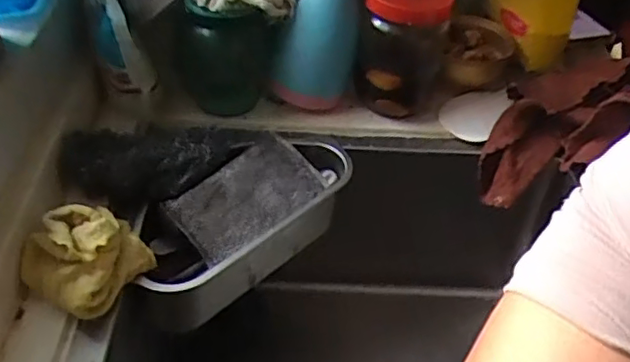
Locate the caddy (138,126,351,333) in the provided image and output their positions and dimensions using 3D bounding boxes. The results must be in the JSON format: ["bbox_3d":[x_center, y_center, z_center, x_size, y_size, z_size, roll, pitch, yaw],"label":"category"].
[{"bbox_3d":[-0.064,0.035,0.567,0.098,0.083,0.230,34,50,27],"label":"caddy"}]

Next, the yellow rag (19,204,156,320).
[{"bbox_3d":[-0.163,0.050,0.455,0.071,0.050,0.078,27,47,22],"label":"yellow rag"}]

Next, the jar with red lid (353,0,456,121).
[{"bbox_3d":[0.084,-0.127,0.618,0.075,0.133,0.087,31,48,25],"label":"jar with red lid"}]

